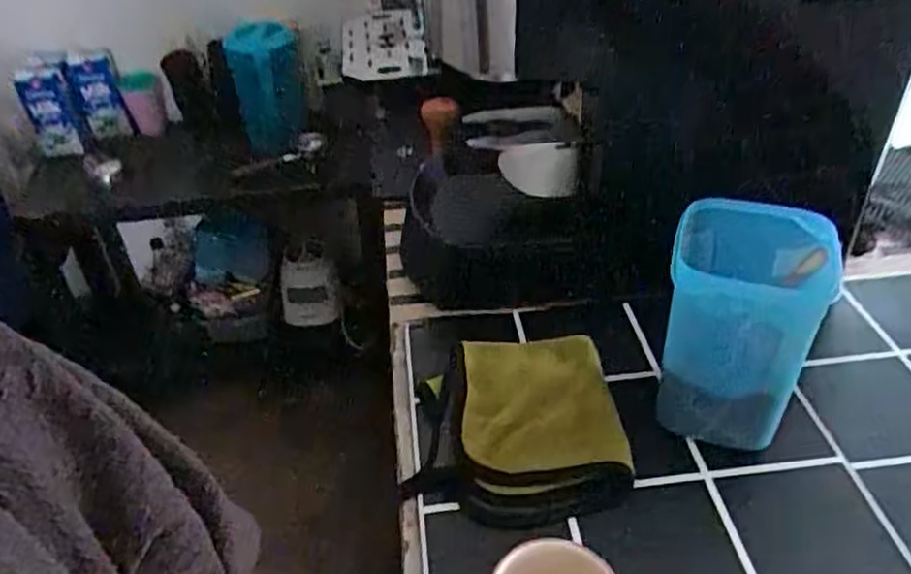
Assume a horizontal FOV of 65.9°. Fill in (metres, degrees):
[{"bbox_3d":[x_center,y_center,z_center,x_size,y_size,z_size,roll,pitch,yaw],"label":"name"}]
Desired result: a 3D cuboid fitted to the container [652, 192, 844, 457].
[{"bbox_3d":[0.197,0.029,0.490,0.098,0.157,0.071,12,40,18],"label":"container"}]

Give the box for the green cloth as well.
[{"bbox_3d":[0.042,0.098,0.521,0.145,0.027,0.160,-4,38,-1],"label":"green cloth"}]

